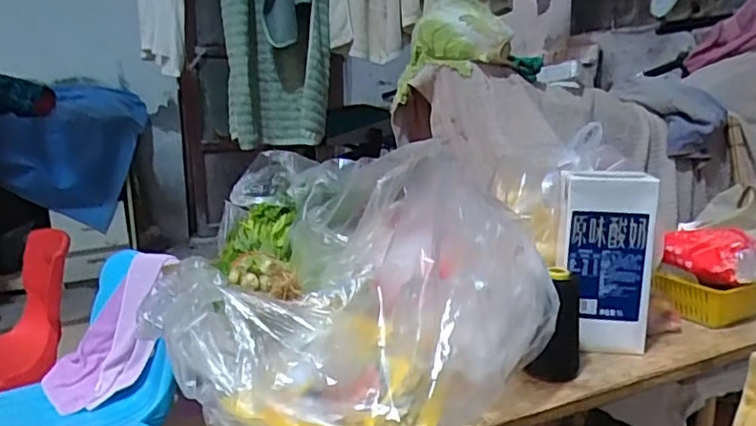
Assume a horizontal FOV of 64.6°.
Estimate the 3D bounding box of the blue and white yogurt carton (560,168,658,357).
[{"bbox_3d":[0.250,0.052,0.657,0.092,0.185,0.059,2,12,12],"label":"blue and white yogurt carton"}]

